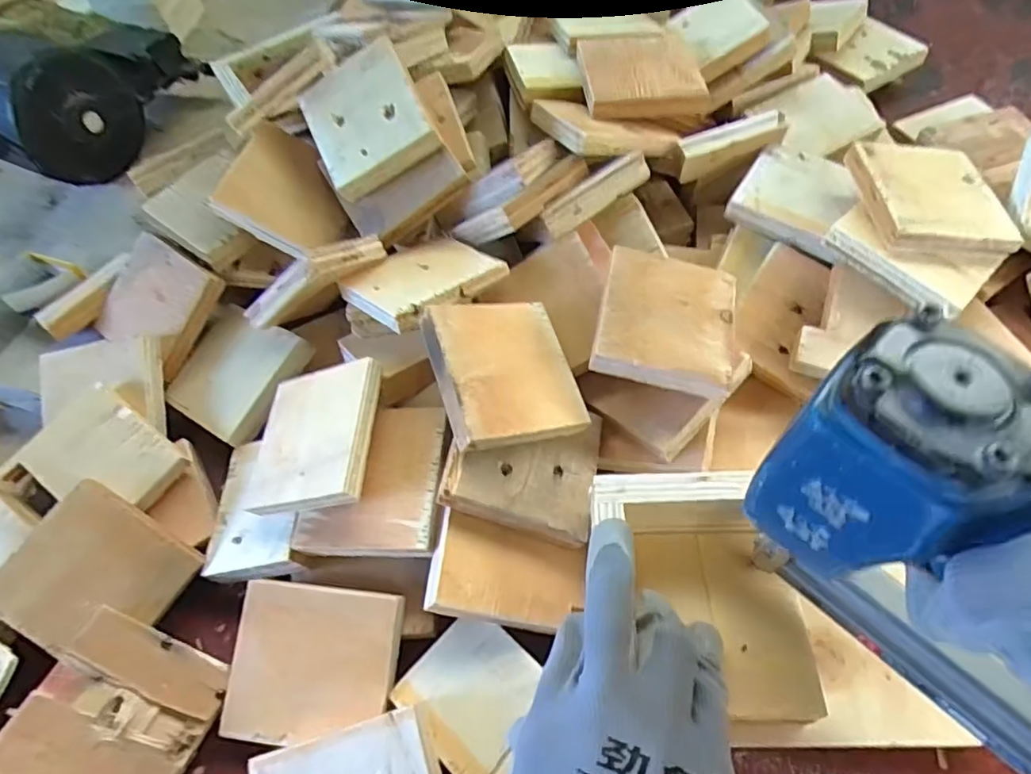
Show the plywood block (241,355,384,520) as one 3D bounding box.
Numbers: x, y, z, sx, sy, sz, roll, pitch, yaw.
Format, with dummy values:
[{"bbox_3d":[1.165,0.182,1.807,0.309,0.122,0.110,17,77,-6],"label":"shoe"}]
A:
[{"bbox_3d":[-0.127,0.032,0.378,0.082,0.017,0.091,-12,59,26],"label":"plywood block"}]

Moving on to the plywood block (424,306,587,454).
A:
[{"bbox_3d":[-0.005,-0.010,0.373,0.086,0.013,0.091,-5,67,-31],"label":"plywood block"}]

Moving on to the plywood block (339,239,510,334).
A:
[{"bbox_3d":[-0.063,-0.075,0.421,0.093,0.014,0.081,-31,43,-27],"label":"plywood block"}]

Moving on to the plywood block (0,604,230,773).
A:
[{"bbox_3d":[-0.215,0.180,0.325,0.088,0.013,0.089,25,53,-1],"label":"plywood block"}]

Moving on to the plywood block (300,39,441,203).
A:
[{"bbox_3d":[-0.111,-0.200,0.450,0.083,0.019,0.092,-27,78,9],"label":"plywood block"}]

